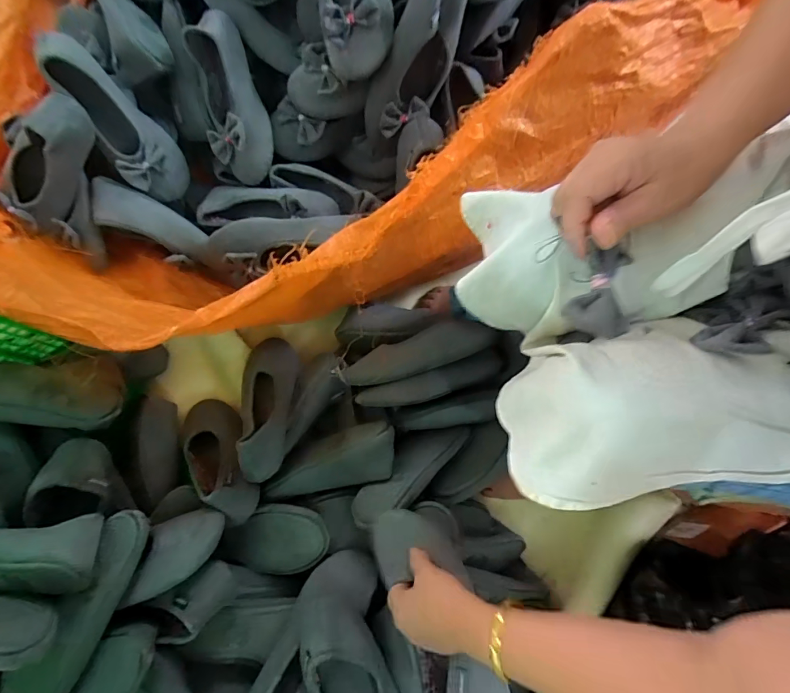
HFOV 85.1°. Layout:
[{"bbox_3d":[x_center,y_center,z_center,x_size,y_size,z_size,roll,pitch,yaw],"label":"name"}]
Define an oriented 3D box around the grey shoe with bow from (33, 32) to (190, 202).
[{"bbox_3d":[-0.411,-0.334,0.639,0.089,0.050,0.242,-41,122,-9],"label":"grey shoe with bow"}]

